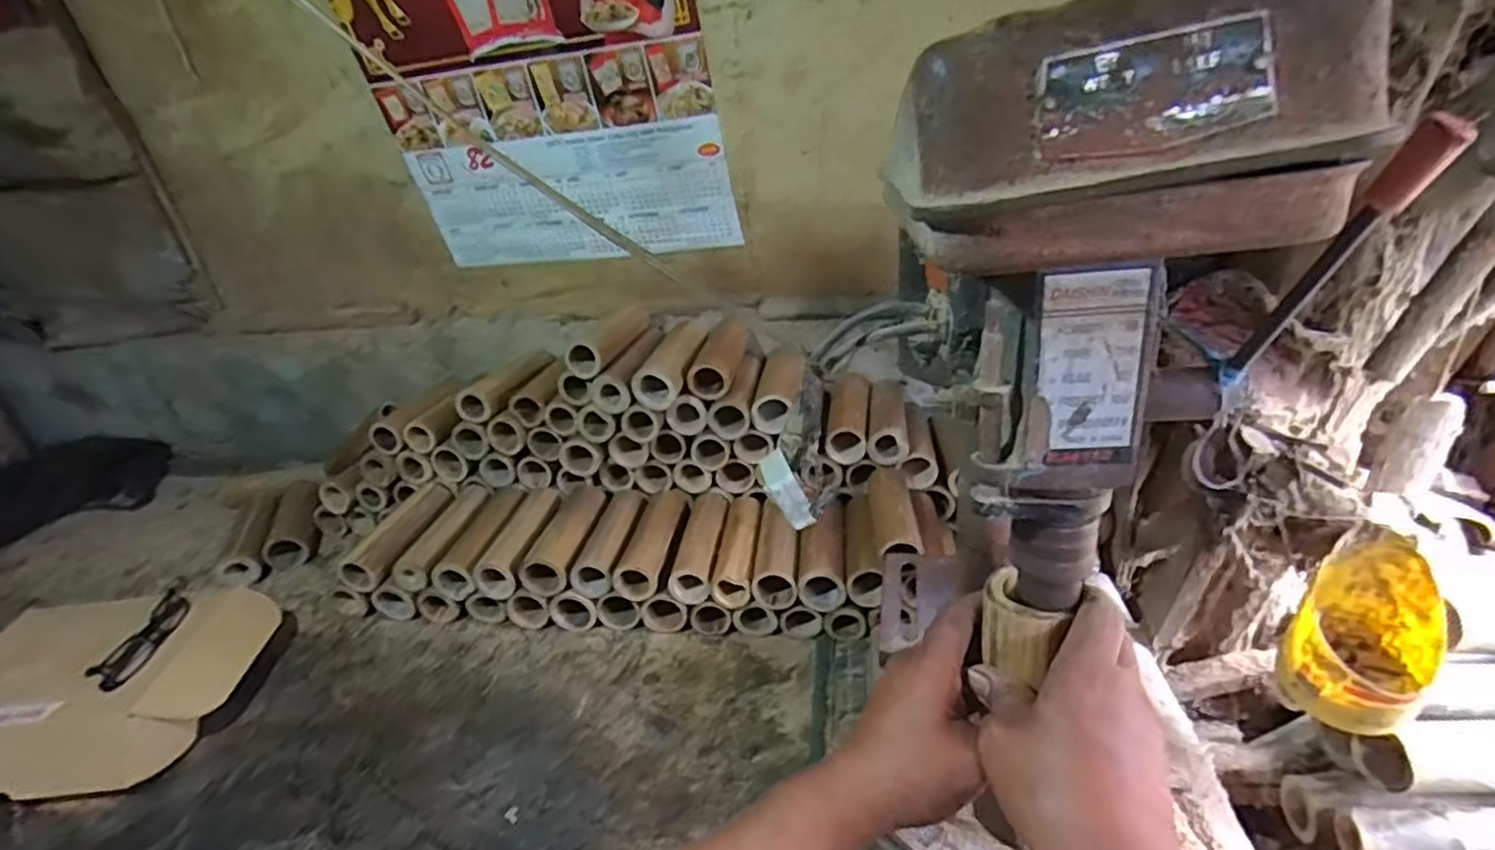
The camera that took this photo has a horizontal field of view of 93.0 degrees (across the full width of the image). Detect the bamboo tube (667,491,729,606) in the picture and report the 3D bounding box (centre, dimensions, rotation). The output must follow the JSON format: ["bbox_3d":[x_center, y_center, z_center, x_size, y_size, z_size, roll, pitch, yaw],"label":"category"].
[{"bbox_3d":[-0.055,0.154,0.922,0.051,0.042,0.180,0,28,11],"label":"bamboo tube"}]

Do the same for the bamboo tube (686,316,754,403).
[{"bbox_3d":[-0.033,-0.097,0.978,0.054,0.057,0.170,1,28,14],"label":"bamboo tube"}]

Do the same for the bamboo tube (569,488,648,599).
[{"bbox_3d":[-0.174,0.147,0.939,0.061,0.045,0.183,0,28,12],"label":"bamboo tube"}]

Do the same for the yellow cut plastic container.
[{"bbox_3d":[0.496,0.166,0.570,0.102,0.136,0.091,-29,35,-37],"label":"yellow cut plastic container"}]

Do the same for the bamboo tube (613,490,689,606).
[{"bbox_3d":[-0.118,0.149,0.920,0.056,0.046,0.178,0,28,12],"label":"bamboo tube"}]

